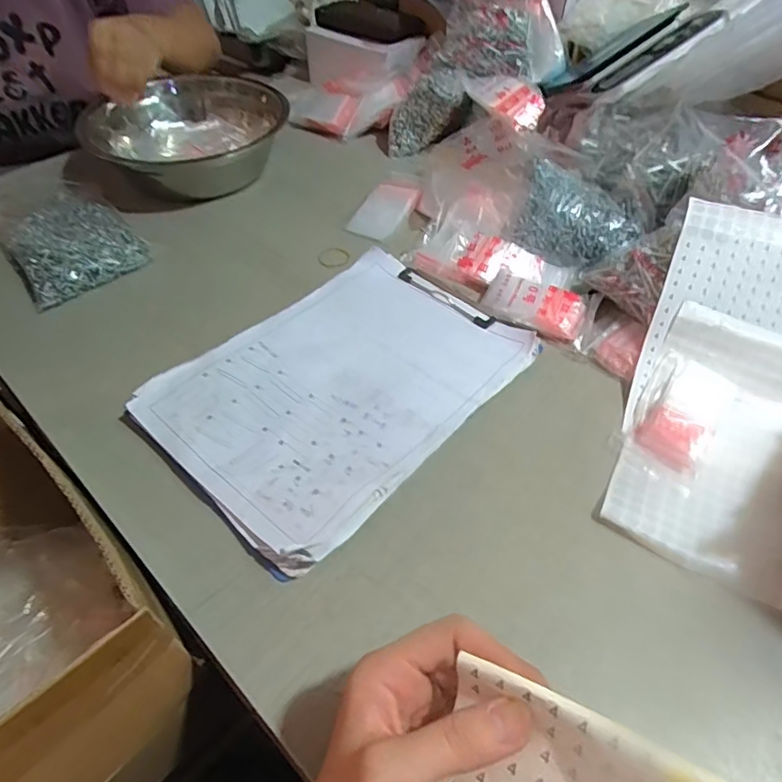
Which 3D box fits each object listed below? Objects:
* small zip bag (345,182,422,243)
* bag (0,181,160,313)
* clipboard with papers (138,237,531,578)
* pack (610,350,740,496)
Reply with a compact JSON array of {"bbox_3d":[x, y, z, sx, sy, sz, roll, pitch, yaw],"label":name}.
[{"bbox_3d":[-0.007,-0.216,0.654,0.054,0.013,0.110,21,53,18],"label":"small zip bag"},{"bbox_3d":[-0.362,-0.174,0.602,0.126,0.027,0.191,-36,58,-27],"label":"bag"},{"bbox_3d":[-0.042,-0.013,0.478,0.215,0.017,0.296,34,56,25],"label":"clipboard with papers"},{"bbox_3d":[0.231,0.021,0.447,0.064,0.021,0.109,31,56,24],"label":"pack"}]

